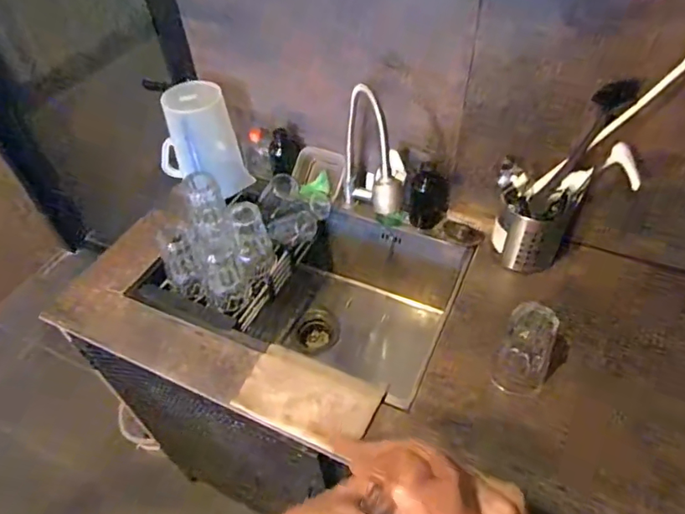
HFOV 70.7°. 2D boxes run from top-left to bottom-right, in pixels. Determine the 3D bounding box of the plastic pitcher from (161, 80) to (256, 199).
[{"bbox_3d":[-0.312,-0.251,1.039,0.170,0.234,0.120,-22,50,-16],"label":"plastic pitcher"}]

